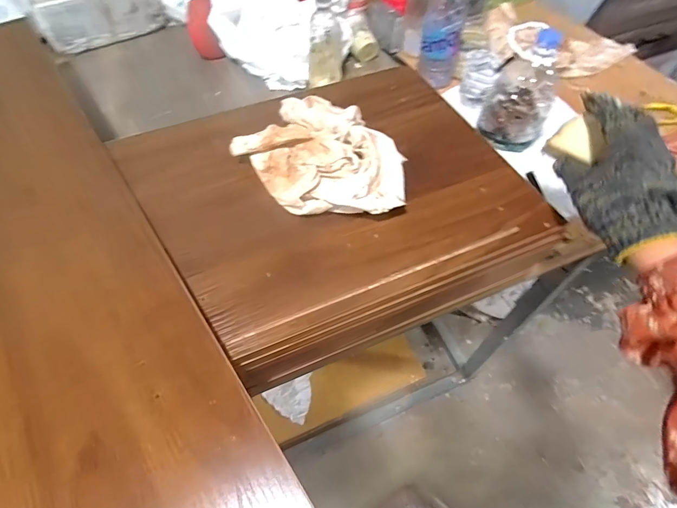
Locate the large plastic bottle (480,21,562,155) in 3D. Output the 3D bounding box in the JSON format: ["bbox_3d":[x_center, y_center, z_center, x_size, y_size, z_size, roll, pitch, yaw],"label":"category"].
[{"bbox_3d":[0.284,-0.249,0.584,0.104,0.160,0.082,20,59,14],"label":"large plastic bottle"}]

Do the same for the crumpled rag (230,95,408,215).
[{"bbox_3d":[-0.022,-0.126,0.449,0.194,0.052,0.186,3,55,2],"label":"crumpled rag"}]

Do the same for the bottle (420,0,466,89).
[{"bbox_3d":[0.180,-0.382,0.660,0.065,0.200,0.056,11,58,9],"label":"bottle"}]

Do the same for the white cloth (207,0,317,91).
[{"bbox_3d":[-0.151,-0.440,0.743,0.184,0.108,0.237,-6,57,-2],"label":"white cloth"}]

